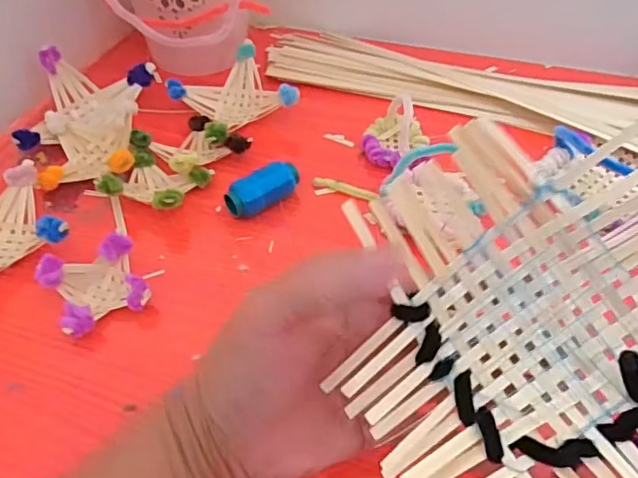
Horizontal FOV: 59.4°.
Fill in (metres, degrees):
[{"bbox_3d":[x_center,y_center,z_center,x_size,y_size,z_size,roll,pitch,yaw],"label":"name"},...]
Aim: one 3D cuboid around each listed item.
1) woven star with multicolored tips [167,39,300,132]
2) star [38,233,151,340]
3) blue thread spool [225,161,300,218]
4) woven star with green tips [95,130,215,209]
[{"bbox_3d":[-0.072,-0.118,0.466,0.080,0.036,0.081,-28,54,-22],"label":"woven star with multicolored tips"},{"bbox_3d":[-0.135,0.030,0.343,0.053,0.031,0.049,-23,53,-19],"label":"star"},{"bbox_3d":[-0.039,-0.033,0.402,0.055,0.025,0.022,-30,55,-23],"label":"blue thread spool"},{"bbox_3d":[-0.118,-0.044,0.408,0.064,0.029,0.064,13,50,12],"label":"woven star with green tips"}]

